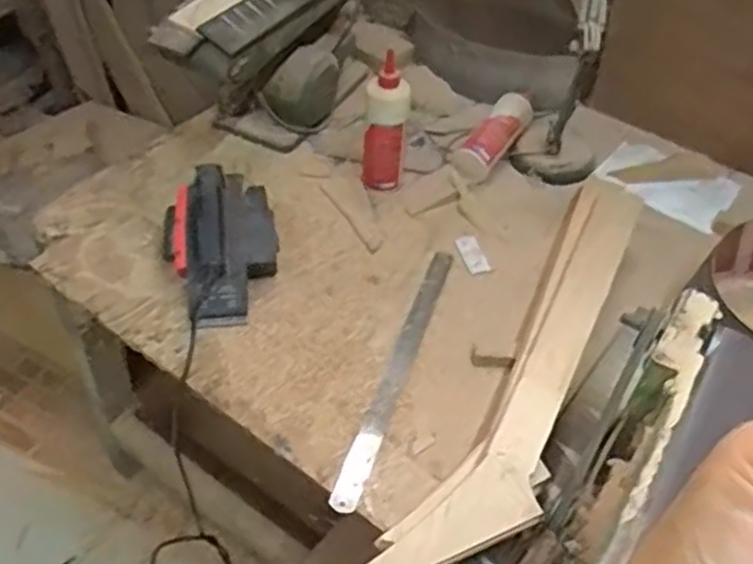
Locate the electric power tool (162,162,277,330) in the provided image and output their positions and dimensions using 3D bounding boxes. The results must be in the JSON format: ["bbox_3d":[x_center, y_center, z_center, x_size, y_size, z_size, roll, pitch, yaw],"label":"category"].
[{"bbox_3d":[-0.212,-0.065,1.017,0.154,0.148,0.218,-14,51,-15],"label":"electric power tool"}]

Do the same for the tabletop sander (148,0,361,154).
[{"bbox_3d":[-0.146,-0.396,1.219,0.156,0.277,0.505,23,51,16],"label":"tabletop sander"}]

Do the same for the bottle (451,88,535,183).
[{"bbox_3d":[0.203,-0.250,1.259,0.069,0.060,0.235,26,52,19],"label":"bottle"}]

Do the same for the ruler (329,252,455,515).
[{"bbox_3d":[0.030,0.108,0.965,0.032,0.005,0.432,21,48,5],"label":"ruler"}]

